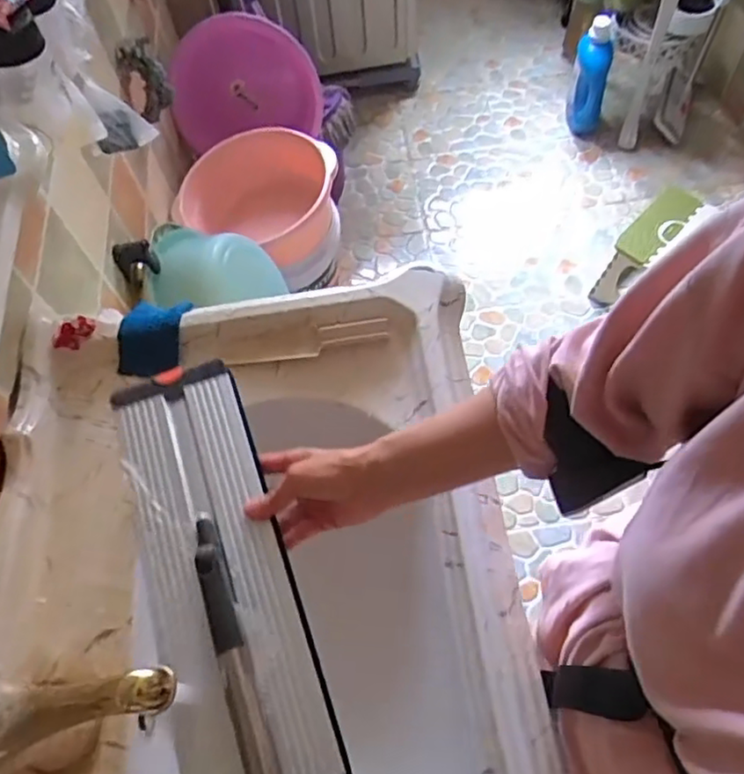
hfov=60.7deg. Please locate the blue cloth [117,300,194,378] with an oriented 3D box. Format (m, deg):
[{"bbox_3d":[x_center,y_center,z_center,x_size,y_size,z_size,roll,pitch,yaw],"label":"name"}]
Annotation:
[{"bbox_3d":[-0.247,-0.059,0.718,0.068,0.028,0.094,2,63,5],"label":"blue cloth"}]

